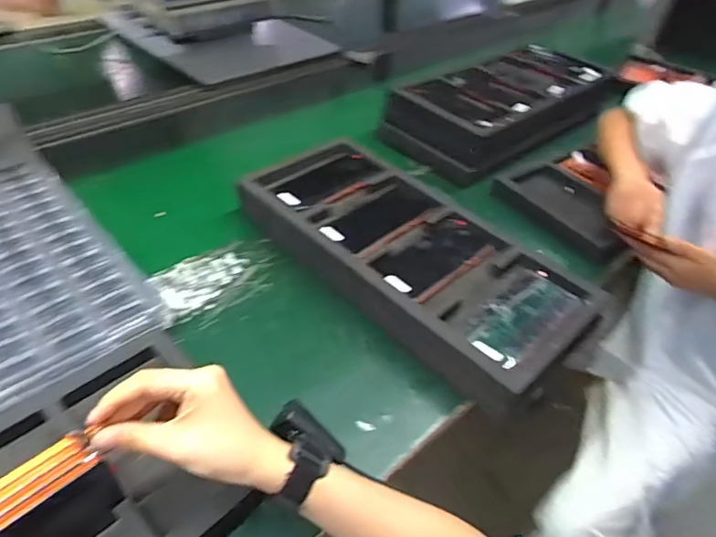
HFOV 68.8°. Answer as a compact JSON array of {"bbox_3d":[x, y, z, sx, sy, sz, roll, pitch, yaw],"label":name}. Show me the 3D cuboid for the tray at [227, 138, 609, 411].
[{"bbox_3d":[0.062,-0.023,0.720,0.499,0.062,0.220,35,49,28],"label":"tray"}]

